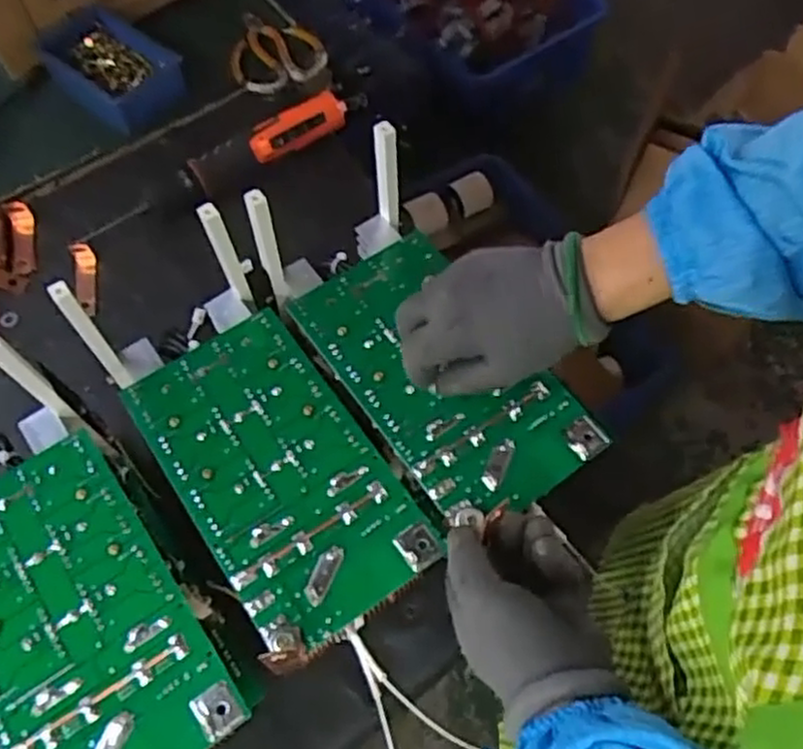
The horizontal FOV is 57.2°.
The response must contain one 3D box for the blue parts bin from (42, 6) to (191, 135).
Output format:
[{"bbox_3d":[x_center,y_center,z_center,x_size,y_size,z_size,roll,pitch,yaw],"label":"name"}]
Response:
[{"bbox_3d":[-0.312,-0.332,0.810,0.146,0.059,0.100,32,67,16],"label":"blue parts bin"}]

